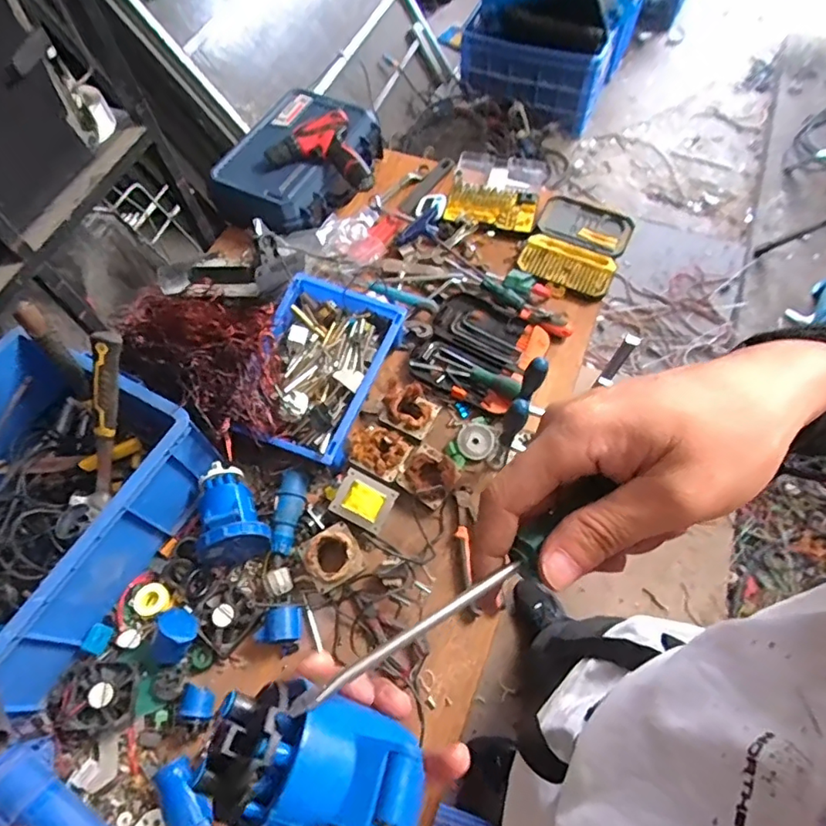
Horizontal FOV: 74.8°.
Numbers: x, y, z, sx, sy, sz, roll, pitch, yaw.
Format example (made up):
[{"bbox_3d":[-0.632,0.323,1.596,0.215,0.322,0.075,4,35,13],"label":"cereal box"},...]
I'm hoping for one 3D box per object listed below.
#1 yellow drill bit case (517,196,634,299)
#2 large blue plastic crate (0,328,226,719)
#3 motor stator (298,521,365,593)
[{"bbox_3d":[0.339,-0.351,1.124,0.190,0.040,0.266,24,66,15],"label":"yellow drill bit case"},{"bbox_3d":[-0.580,0.161,0.785,0.380,0.181,0.460,23,65,15],"label":"large blue plastic crate"},{"bbox_3d":[-0.121,0.216,0.809,0.080,0.046,0.079,-29,64,-12],"label":"motor stator"}]

